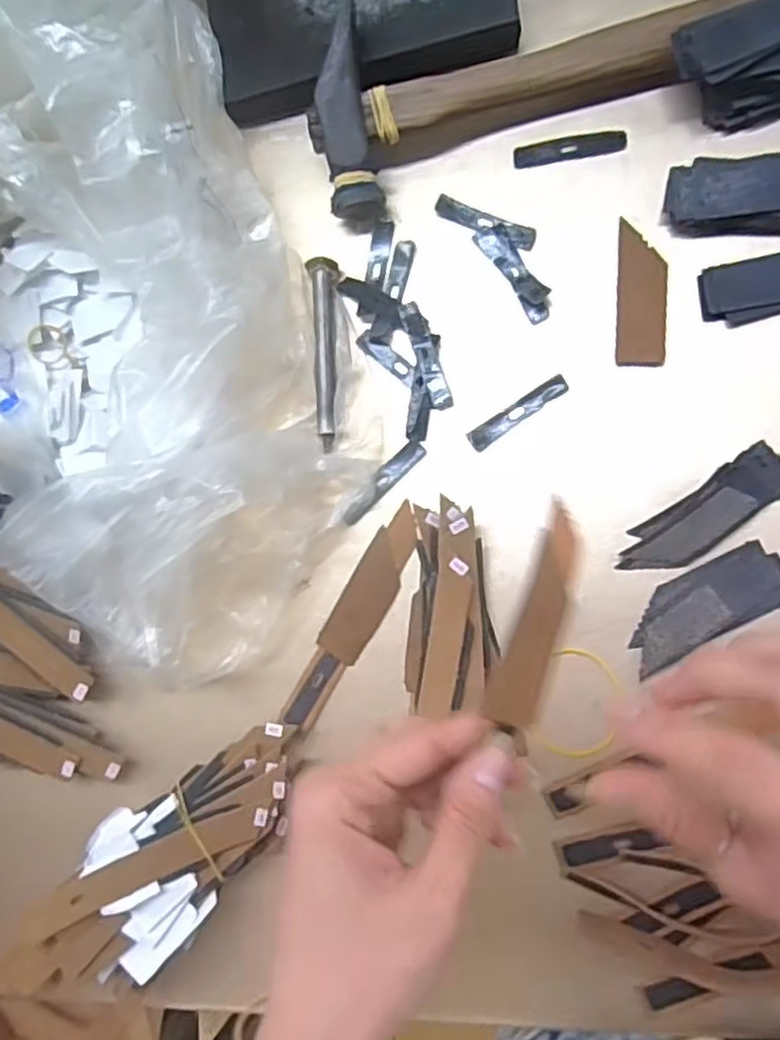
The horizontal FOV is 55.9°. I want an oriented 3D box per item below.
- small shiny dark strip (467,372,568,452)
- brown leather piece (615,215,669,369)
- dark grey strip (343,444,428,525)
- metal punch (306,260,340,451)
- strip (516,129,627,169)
[{"bbox_3d":[0.062,-0.051,0.353,0.053,0.004,0.010,-33,81,8],"label":"small shiny dark strip"},{"bbox_3d":[0.118,-0.105,0.344,0.022,0.005,0.065,1,87,12],"label":"brown leather piece"},{"bbox_3d":[-0.004,-0.019,0.361,0.052,0.007,0.010,-45,79,6],"label":"dark grey strip"},{"bbox_3d":[-0.033,-0.083,0.368,0.013,0.011,0.093,-2,87,12],"label":"metal punch"},{"bbox_3d":[0.087,-0.179,0.355,0.051,0.004,0.012,-4,86,12],"label":"strip"}]

